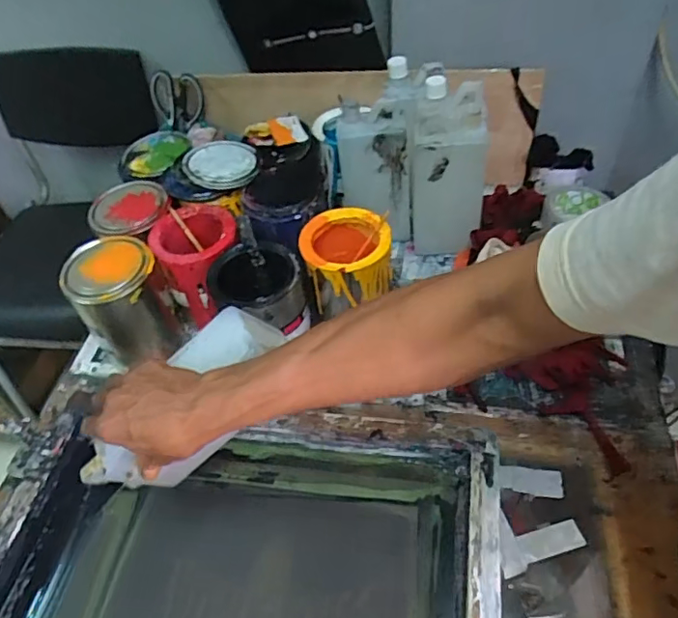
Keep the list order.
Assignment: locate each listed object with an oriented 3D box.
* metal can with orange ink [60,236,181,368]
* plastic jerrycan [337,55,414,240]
[{"bbox_3d":[-0.280,-0.008,0.722,0.102,0.142,0.105,-2,48,3],"label":"metal can with orange ink"},{"bbox_3d":[0.055,-0.230,0.828,0.108,0.204,0.144,0,49,5],"label":"plastic jerrycan"}]

